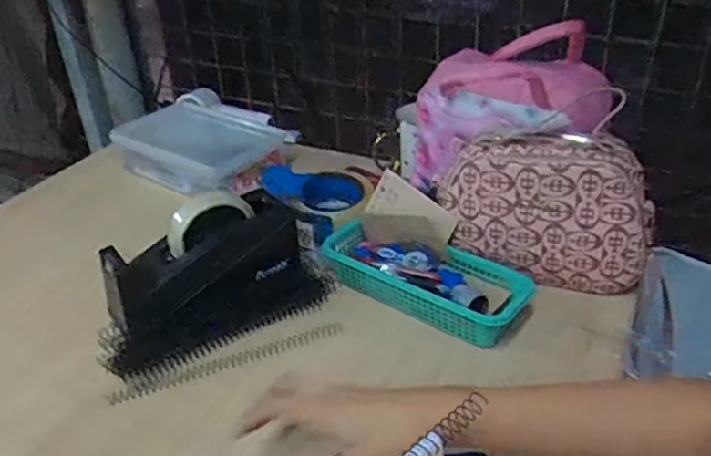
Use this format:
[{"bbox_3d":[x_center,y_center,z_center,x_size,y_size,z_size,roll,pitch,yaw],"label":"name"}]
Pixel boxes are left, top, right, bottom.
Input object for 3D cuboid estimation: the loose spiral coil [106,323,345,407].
[{"bbox_3d":[-0.119,0.132,0.629,0.228,0.015,0.023,-16,36,-20],"label":"loose spiral coil"}]

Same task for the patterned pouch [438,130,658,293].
[{"bbox_3d":[0.202,-0.021,0.694,0.218,0.138,0.094,9,34,17],"label":"patterned pouch"}]

